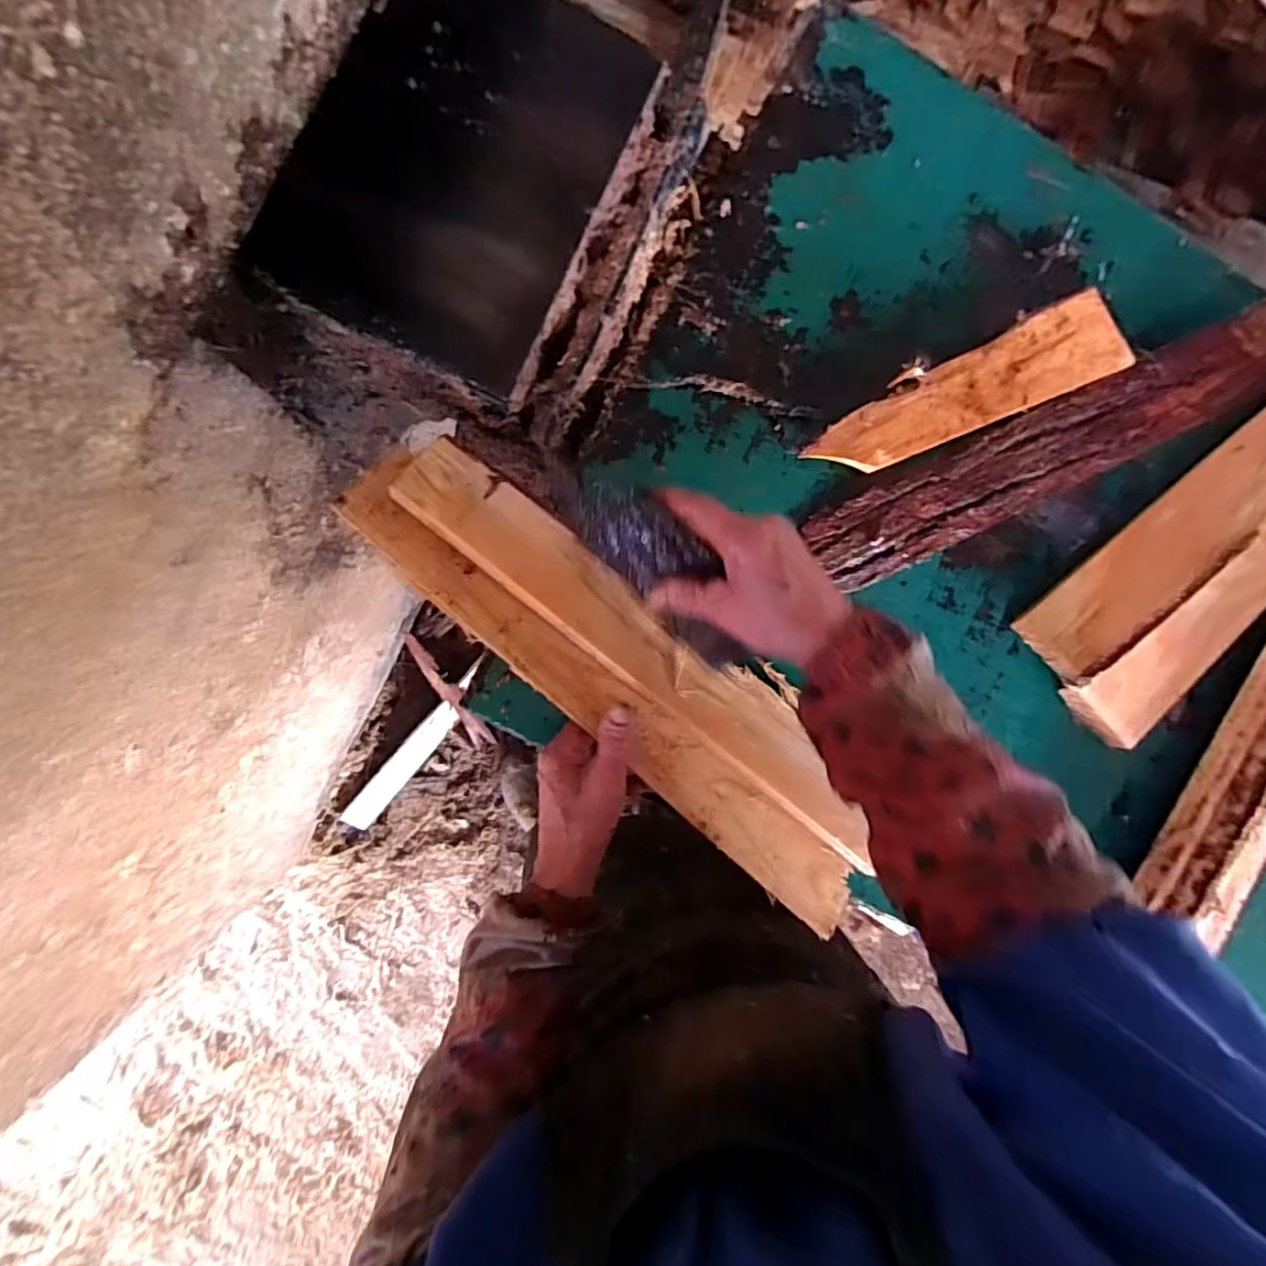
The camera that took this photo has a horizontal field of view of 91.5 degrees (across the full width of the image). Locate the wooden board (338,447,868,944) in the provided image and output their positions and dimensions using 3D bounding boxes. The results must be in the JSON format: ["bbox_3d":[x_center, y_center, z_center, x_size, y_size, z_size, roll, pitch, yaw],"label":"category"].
[{"bbox_3d":[0.002,0.033,0.473,0.477,0.026,0.113,41,87,-6],"label":"wooden board"}]

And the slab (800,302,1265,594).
[{"bbox_3d":[0.370,-0.160,0.524,0.472,0.021,0.083,-24,94,-6],"label":"slab"}]

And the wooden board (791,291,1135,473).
[{"bbox_3d":[0.280,-0.198,0.516,0.286,0.022,0.067,-26,94,-5],"label":"wooden board"}]

